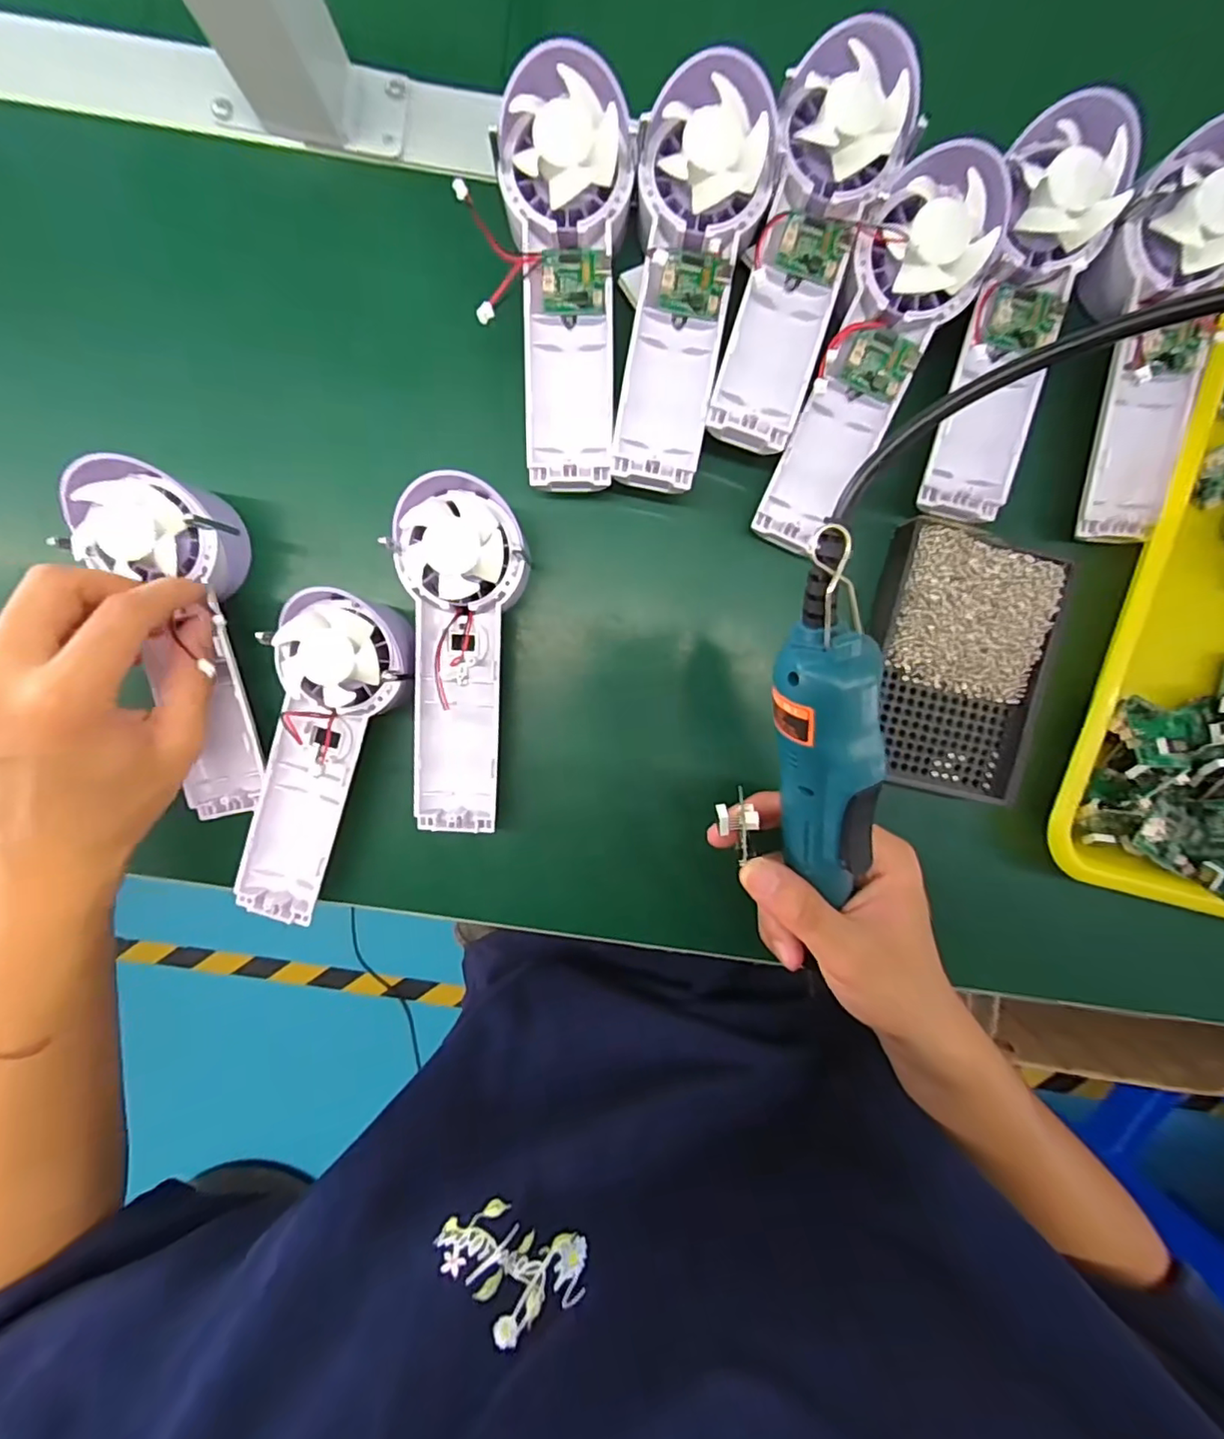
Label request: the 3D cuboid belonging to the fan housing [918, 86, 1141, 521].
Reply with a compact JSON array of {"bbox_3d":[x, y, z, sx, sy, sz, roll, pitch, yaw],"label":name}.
[{"bbox_3d":[0.196,-0.185,0.269,0.048,0.036,0.168,11,95,-2],"label":"fan housing"}]

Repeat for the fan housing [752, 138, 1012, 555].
[{"bbox_3d":[0.126,-0.170,0.278,0.059,0.051,0.169,23,95,-3],"label":"fan housing"}]

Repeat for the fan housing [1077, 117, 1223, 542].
[{"bbox_3d":[0.274,-0.184,0.291,0.063,0.043,0.177,-1,108,-1],"label":"fan housing"}]

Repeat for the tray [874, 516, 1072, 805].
[{"bbox_3d":[0.183,-0.029,0.306,0.087,0.016,0.136,8,95,-1],"label":"tray"}]

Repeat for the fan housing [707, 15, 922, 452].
[{"bbox_3d":[0.091,-0.216,0.267,0.054,0.026,0.170,16,95,-2],"label":"fan housing"}]

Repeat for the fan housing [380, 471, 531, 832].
[{"bbox_3d":[-0.076,-0.029,0.301,0.061,0.050,0.173,1,95,-1],"label":"fan housing"}]

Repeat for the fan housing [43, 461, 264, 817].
[{"bbox_3d":[-0.218,-0.037,0.298,0.060,0.044,0.174,-7,101,0],"label":"fan housing"}]

